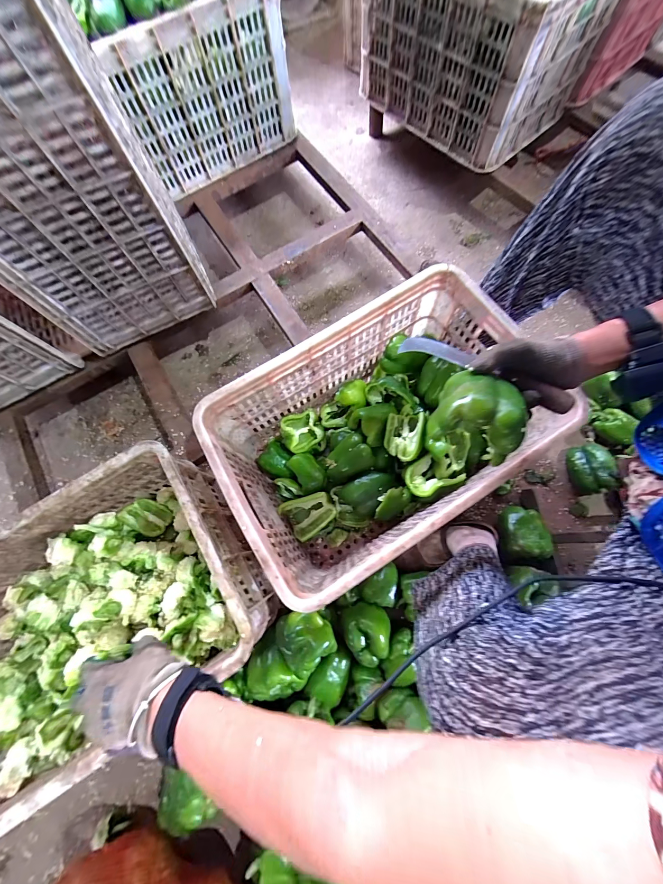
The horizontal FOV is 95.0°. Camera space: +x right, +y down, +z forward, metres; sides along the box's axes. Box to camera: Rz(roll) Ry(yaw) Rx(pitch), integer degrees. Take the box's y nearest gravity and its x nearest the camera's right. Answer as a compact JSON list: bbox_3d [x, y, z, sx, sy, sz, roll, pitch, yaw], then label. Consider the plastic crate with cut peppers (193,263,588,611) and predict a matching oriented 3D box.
[{"bbox_3d":[0.083,-0.010,0.587,0.515,0.276,0.345,-32,77,-6],"label":"plastic crate with cut peppers"}]

